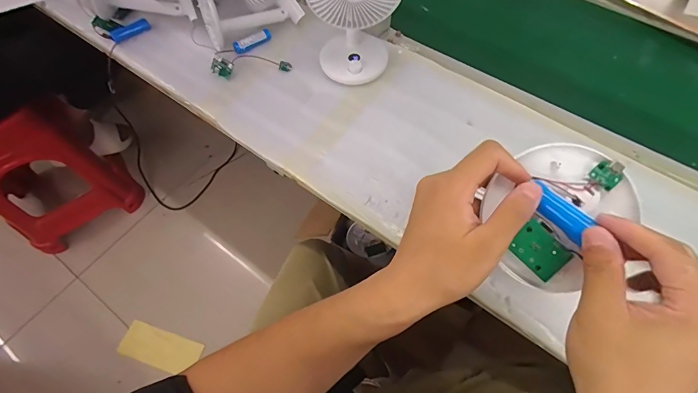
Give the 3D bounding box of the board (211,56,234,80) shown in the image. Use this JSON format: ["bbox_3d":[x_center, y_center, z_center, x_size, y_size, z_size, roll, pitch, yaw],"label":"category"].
[{"bbox_3d":[-0.209,-0.211,0.610,0.032,0.030,0.005,23,33,-19],"label":"board"}]

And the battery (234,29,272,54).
[{"bbox_3d":[-0.165,-0.266,0.638,0.068,0.020,0.017,-36,67,-16],"label":"battery"}]

